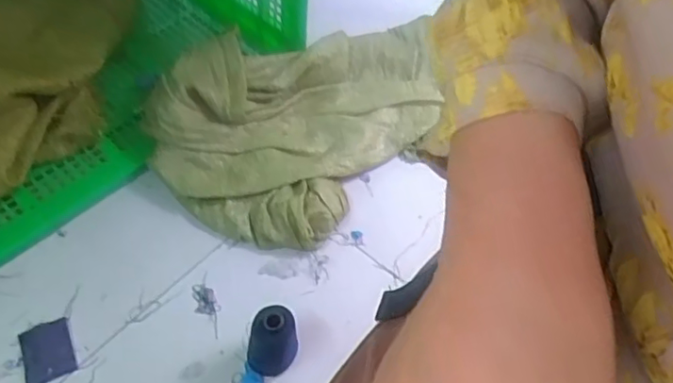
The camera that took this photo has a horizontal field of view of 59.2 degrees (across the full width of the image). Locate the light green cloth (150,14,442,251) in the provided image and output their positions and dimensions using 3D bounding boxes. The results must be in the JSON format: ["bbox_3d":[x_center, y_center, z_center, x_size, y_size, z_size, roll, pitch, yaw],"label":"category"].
[{"bbox_3d":[-0.027,-0.146,0.978,0.327,0.163,0.535,40,60,22],"label":"light green cloth"}]

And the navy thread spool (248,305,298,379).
[{"bbox_3d":[-0.079,0.191,0.739,0.057,0.120,0.059,2,54,-3],"label":"navy thread spool"}]

